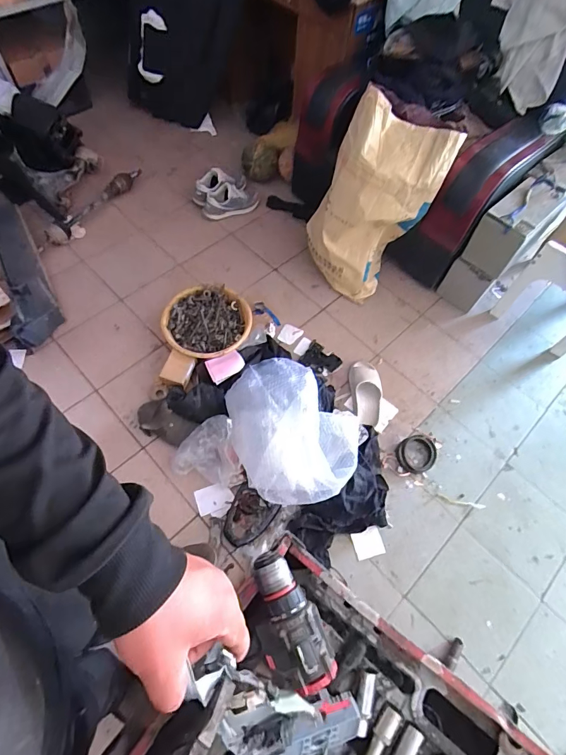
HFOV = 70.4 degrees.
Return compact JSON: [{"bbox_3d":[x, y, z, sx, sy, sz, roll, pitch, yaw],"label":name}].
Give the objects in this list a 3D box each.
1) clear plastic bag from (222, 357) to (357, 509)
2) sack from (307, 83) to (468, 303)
[{"bbox_3d":[0.038,0.159,1.288,0.391,0.133,0.475,-22,65,-14],"label":"clear plastic bag"},{"bbox_3d":[0.331,-0.672,1.570,0.346,0.636,0.373,-39,70,-21],"label":"sack"}]

